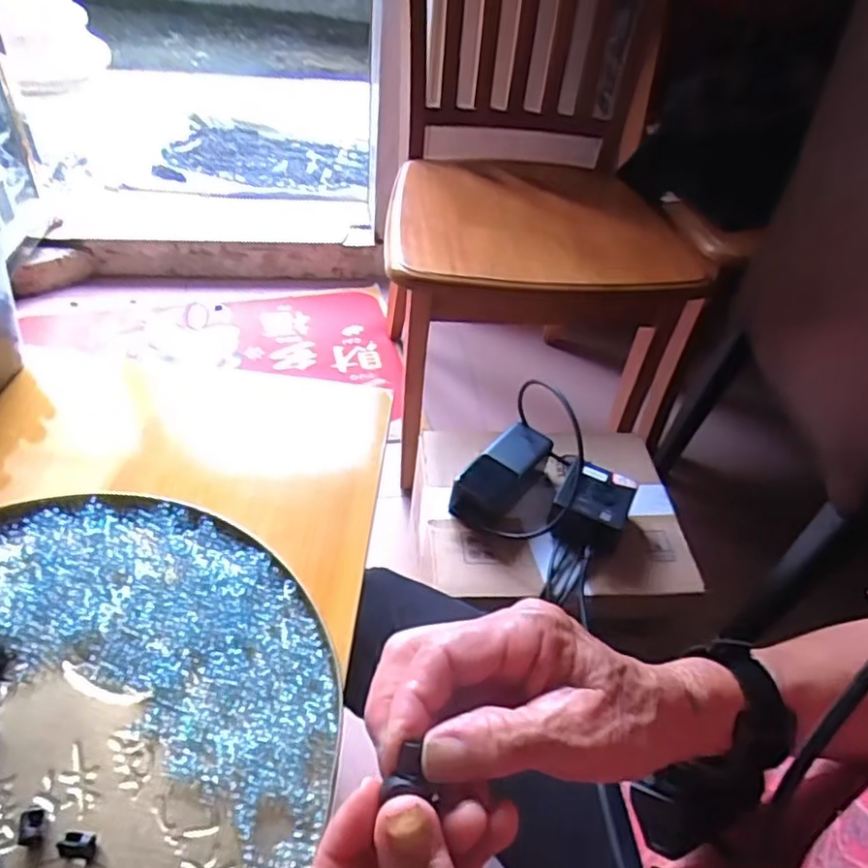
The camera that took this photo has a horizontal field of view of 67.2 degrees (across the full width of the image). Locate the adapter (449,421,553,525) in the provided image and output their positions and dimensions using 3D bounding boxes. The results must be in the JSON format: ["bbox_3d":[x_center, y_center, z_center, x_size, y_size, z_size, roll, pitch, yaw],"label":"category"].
[{"bbox_3d":[0.073,0.049,0.718,0.057,0.049,0.136,30,50,22],"label":"adapter"}]

